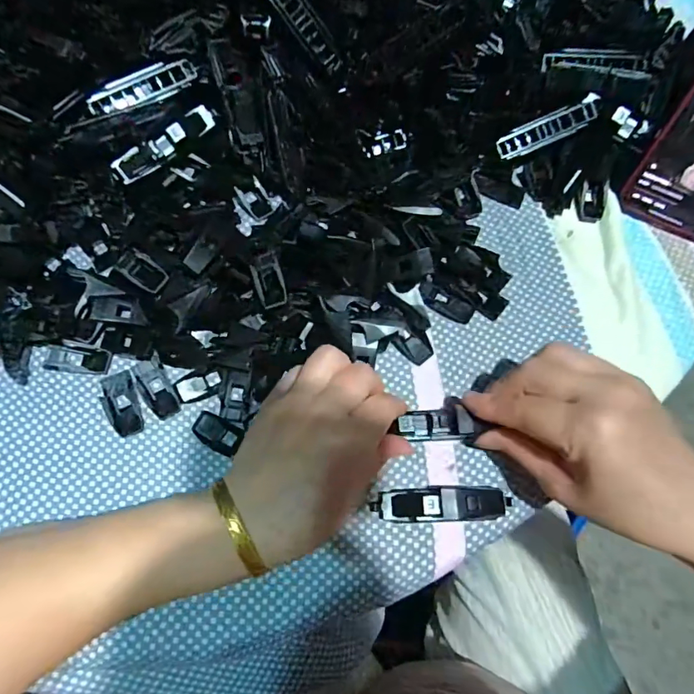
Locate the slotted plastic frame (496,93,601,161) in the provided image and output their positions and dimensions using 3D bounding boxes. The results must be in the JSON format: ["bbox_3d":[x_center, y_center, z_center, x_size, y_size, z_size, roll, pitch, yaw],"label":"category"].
[{"bbox_3d":[0.147,-0.160,0.342,0.080,0.006,0.021,-25,73,3],"label":"slotted plastic frame"}]

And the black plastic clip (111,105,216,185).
[{"bbox_3d":[-0.126,-0.139,0.322,0.076,0.010,0.019,-36,111,-4],"label":"black plastic clip"}]

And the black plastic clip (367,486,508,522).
[{"bbox_3d":[0.057,0.092,0.275,0.080,0.021,0.019,-2,71,-2],"label":"black plastic clip"}]

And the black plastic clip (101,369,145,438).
[{"bbox_3d":[-0.142,0.036,0.297,0.019,0.004,0.042,-21,73,-8],"label":"black plastic clip"}]

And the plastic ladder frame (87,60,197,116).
[{"bbox_3d":[-0.137,-0.174,0.314,0.072,0.004,0.019,-26,108,-10],"label":"plastic ladder frame"}]

